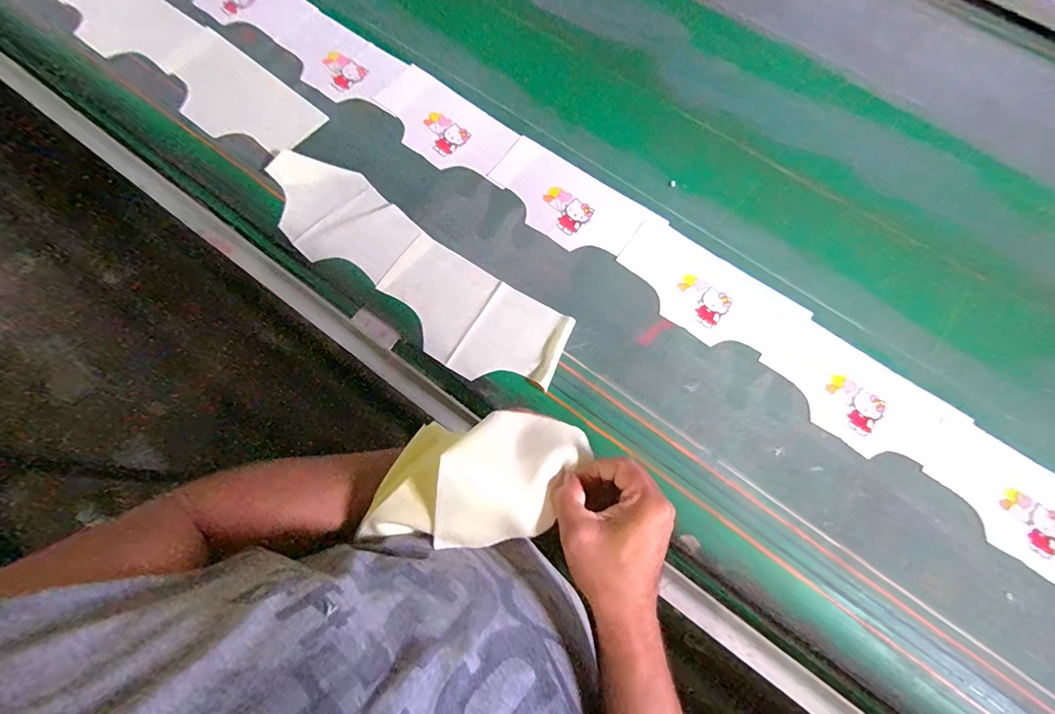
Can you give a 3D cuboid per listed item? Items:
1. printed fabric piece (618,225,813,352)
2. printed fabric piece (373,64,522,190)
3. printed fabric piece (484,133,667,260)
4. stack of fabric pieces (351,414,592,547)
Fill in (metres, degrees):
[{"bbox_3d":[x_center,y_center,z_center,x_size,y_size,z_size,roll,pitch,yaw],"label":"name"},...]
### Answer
[{"bbox_3d":[0.262,-0.098,0.671,0.259,0.005,0.134,34,76,9],"label":"printed fabric piece"},{"bbox_3d":[-0.146,-0.389,0.753,0.253,0.010,0.129,38,77,10],"label":"printed fabric piece"},{"bbox_3d":[0.062,-0.250,0.719,0.257,0.009,0.142,37,73,10],"label":"printed fabric piece"},{"bbox_3d":[-0.039,0.102,0.375,0.186,0.074,0.103,-5,73,-2],"label":"stack of fabric pieces"}]

